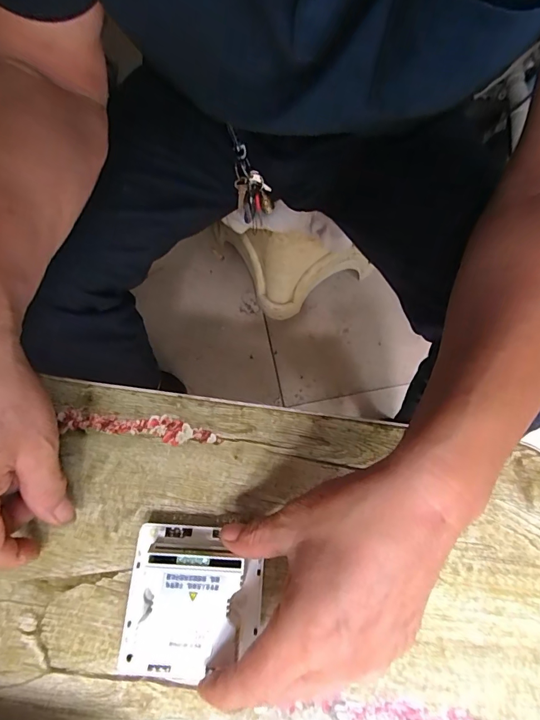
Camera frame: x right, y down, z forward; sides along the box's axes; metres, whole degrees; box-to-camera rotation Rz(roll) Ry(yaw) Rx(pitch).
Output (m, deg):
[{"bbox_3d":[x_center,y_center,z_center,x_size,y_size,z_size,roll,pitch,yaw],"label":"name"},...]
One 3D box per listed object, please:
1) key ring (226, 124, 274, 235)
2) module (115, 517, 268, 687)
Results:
[{"bbox_3d":[-0.028,-0.224,0.528,0.044,0.139,0.026,-38,52,-14],"label":"key ring"},{"bbox_3d":[-0.050,0.152,0.257,0.086,0.029,0.086,4,70,0],"label":"module"}]

